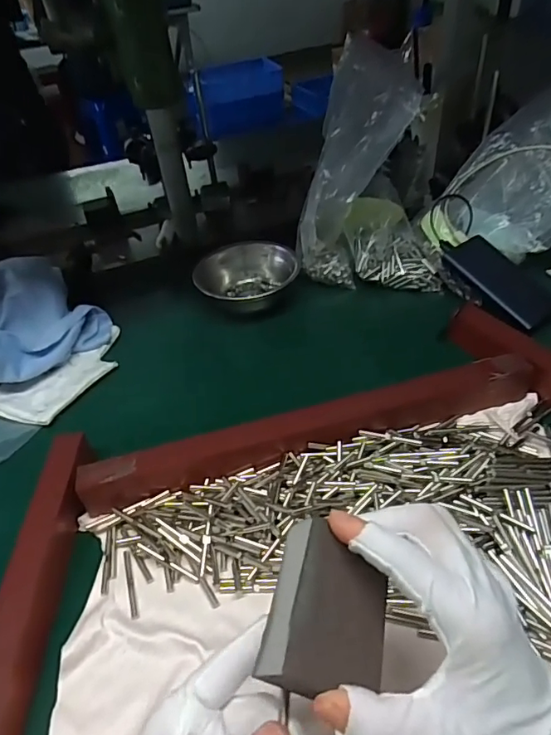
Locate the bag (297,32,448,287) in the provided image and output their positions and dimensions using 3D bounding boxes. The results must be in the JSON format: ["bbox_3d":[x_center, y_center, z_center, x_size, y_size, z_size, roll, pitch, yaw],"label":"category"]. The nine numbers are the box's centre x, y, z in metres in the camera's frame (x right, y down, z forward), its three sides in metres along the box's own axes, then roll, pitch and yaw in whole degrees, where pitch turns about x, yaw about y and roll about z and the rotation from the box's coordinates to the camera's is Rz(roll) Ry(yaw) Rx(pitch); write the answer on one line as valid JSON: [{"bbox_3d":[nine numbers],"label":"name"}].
[{"bbox_3d":[0.116,-0.222,0.587,0.171,0.230,0.100,6,43,13],"label":"bag"}]

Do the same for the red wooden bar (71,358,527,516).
[{"bbox_3d":[0.036,0.051,0.434,0.399,0.042,0.027,-13,43,-8],"label":"red wooden bar"}]

